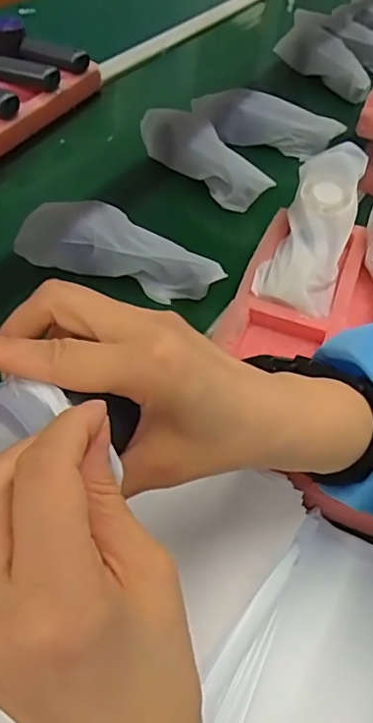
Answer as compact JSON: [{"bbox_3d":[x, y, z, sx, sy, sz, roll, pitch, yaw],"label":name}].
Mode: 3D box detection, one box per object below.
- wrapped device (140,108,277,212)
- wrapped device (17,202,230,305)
[{"bbox_3d":[0.021,-0.252,0.677,0.043,0.060,0.191,-33,59,-29],"label":"wrapped device"},{"bbox_3d":[-0.063,-0.113,0.555,0.195,0.056,0.061,10,49,4],"label":"wrapped device"}]

